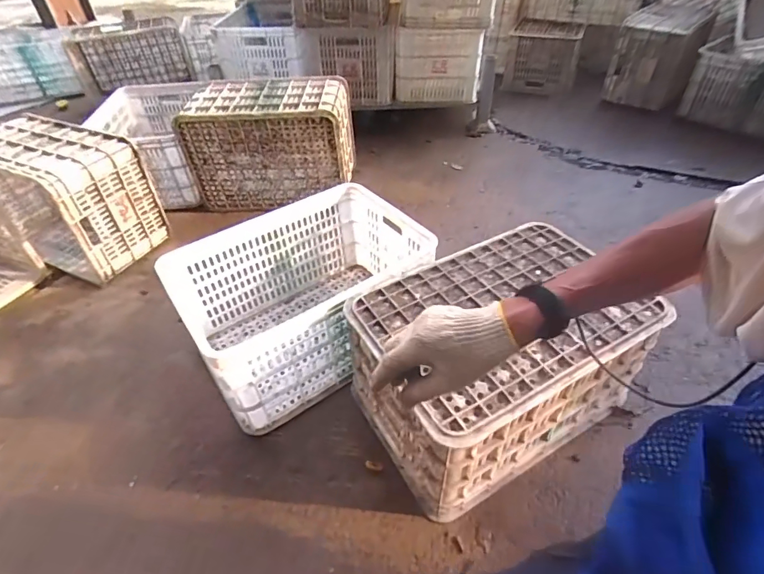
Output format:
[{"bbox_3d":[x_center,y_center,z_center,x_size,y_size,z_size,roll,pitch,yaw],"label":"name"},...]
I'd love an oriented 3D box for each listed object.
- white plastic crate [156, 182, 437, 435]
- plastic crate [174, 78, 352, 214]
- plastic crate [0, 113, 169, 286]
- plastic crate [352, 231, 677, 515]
[{"bbox_3d":[-0.165,0.024,0.971,0.497,0.255,0.343,-28,48,-25],"label":"white plastic crate"},{"bbox_3d":[-0.354,-0.468,1.422,0.503,0.332,0.263,-2,43,1],"label":"plastic crate"},{"bbox_3d":[-0.930,-0.278,1.256,0.469,0.308,0.280,20,47,23],"label":"plastic crate"},{"bbox_3d":[0.213,0.129,0.845,0.480,0.262,0.351,-22,49,-20],"label":"plastic crate"}]

